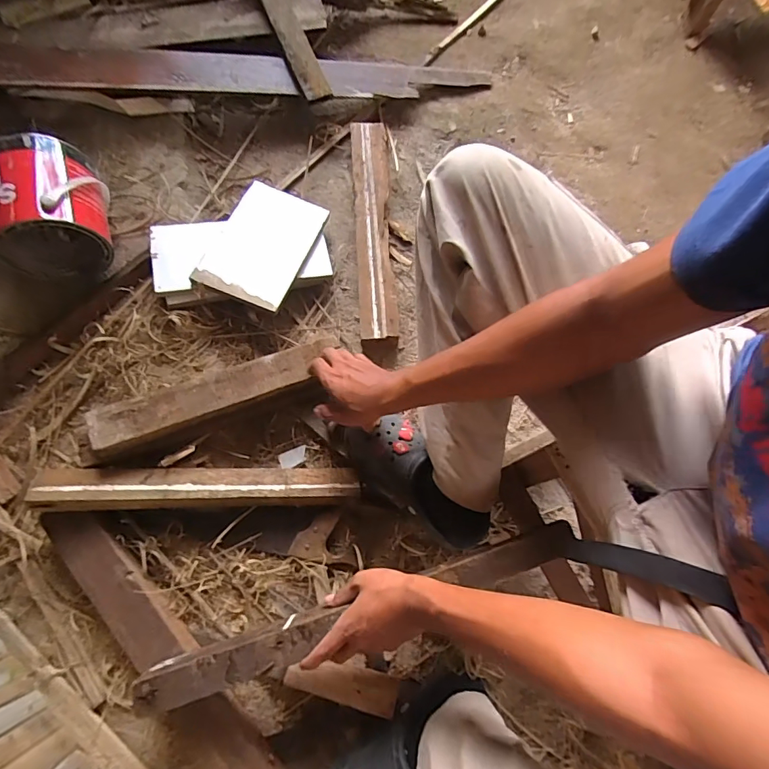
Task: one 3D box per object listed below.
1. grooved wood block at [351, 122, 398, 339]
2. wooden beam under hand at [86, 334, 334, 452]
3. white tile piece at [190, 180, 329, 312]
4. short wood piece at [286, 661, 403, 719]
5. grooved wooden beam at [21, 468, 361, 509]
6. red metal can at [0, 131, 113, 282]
[{"bbox_3d":[-0.019,-0.289,0.825,0.065,0.052,0.438,-3,73,-2],"label":"grooved wood block"},{"bbox_3d":[-0.239,0.012,0.674,0.358,0.052,0.074,-22,74,-19],"label":"wooden beam under hand"},{"bbox_3d":[-0.207,-0.244,0.769,0.145,0.010,0.228,23,66,-5],"label":"white tile piece"},{"bbox_3d":[-0.057,0.402,0.597,0.149,0.015,0.045,14,73,0],"label":"short wood piece"},{"bbox_3d":[-0.252,0.143,0.634,0.424,0.029,0.051,2,73,-13],"label":"grooved wooden beam"},{"bbox_3d":[-0.529,-0.277,0.701,0.166,0.149,0.152,-10,73,-4],"label":"red metal can"}]

